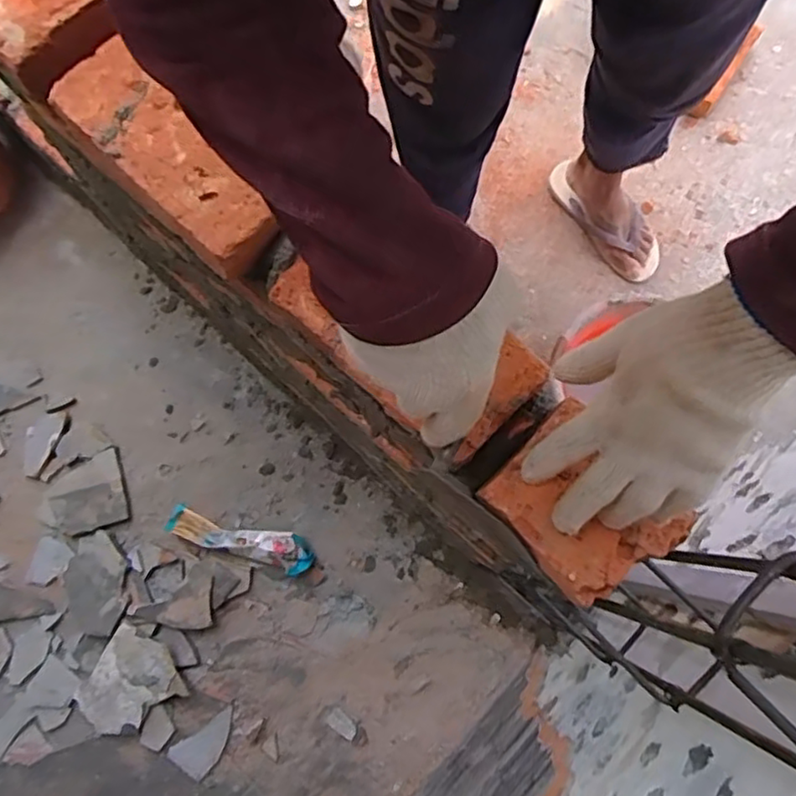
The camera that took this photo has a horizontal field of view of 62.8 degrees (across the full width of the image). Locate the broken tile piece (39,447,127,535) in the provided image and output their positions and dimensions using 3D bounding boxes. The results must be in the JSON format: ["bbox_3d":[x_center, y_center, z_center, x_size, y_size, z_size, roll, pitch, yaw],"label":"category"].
[{"bbox_3d":[-0.513,0.158,1.056,0.131,0.011,0.114,-17,79,-4],"label":"broken tile piece"}]

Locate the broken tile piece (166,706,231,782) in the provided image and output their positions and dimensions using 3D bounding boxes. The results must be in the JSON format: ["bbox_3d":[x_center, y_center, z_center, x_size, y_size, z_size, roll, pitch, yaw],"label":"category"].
[{"bbox_3d":[-0.288,0.515,0.981,0.063,0.004,0.104,40,81,7],"label":"broken tile piece"}]

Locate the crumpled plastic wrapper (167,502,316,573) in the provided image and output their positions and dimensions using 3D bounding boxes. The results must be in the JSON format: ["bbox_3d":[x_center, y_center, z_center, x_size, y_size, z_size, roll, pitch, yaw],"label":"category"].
[{"bbox_3d":[-0.251,0.223,1.034,0.240,0.038,0.061,16,79,3],"label":"crumpled plastic wrapper"}]

